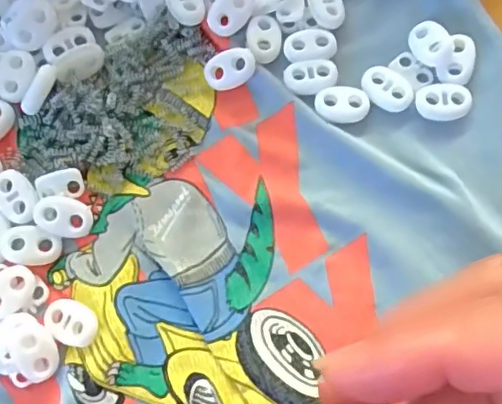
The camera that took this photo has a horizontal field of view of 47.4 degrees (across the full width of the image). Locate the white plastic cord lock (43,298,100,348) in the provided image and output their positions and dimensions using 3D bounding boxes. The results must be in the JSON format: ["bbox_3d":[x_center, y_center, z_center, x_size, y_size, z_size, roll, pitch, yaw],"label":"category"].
[{"bbox_3d":[-0.067,0.045,0.212,0.022,0.004,0.015,27,77,7],"label":"white plastic cord lock"}]

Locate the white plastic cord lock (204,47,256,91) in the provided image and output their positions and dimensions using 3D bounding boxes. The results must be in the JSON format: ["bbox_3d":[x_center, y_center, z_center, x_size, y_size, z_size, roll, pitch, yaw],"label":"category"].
[{"bbox_3d":[-0.009,-0.056,0.239,0.021,0.008,0.015,-14,76,-3],"label":"white plastic cord lock"}]

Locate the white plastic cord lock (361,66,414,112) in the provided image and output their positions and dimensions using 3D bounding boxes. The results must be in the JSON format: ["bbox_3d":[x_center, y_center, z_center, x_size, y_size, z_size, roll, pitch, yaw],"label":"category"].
[{"bbox_3d":[0.056,-0.047,0.237,0.016,0.005,0.022,-42,79,-10],"label":"white plastic cord lock"}]

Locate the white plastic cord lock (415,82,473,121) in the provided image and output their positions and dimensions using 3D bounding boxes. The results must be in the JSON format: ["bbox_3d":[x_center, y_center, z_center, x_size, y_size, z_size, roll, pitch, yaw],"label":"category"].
[{"bbox_3d":[0.079,-0.041,0.234,0.022,0.005,0.015,1,76,1],"label":"white plastic cord lock"}]

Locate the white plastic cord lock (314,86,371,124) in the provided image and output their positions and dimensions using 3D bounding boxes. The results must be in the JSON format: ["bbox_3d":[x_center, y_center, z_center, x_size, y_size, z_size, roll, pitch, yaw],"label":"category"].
[{"bbox_3d":[0.038,-0.040,0.234,0.022,0.004,0.016,9,76,3],"label":"white plastic cord lock"}]

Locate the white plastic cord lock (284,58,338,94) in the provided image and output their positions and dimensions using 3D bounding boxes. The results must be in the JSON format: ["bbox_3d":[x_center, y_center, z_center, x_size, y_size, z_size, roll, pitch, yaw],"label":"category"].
[{"bbox_3d":[0.025,-0.053,0.237,0.022,0.004,0.015,-5,76,-1],"label":"white plastic cord lock"}]

